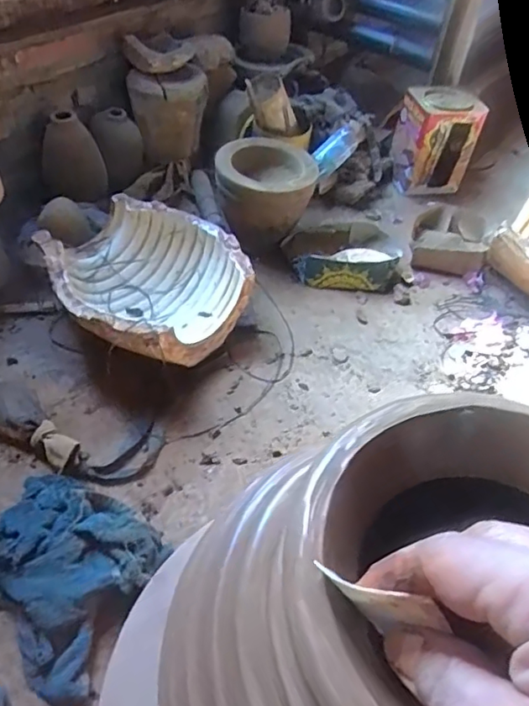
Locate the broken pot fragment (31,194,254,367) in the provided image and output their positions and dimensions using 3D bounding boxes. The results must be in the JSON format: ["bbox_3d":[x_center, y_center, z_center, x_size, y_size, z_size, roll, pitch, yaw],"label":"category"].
[{"bbox_3d":[-0.223,-0.119,1.067,0.339,0.173,0.326,3,48,-4],"label":"broken pot fragment"}]

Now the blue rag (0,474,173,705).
[{"bbox_3d":[-0.282,0.291,0.760,0.260,0.057,0.238,26,50,16],"label":"blue rag"}]

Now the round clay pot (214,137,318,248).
[{"bbox_3d":[0.000,-0.344,1.252,0.204,0.178,0.204,3,48,-4],"label":"round clay pot"}]

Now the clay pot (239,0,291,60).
[{"bbox_3d":[0.002,-0.874,1.495,0.134,0.116,0.108,3,48,-4],"label":"clay pot"}]

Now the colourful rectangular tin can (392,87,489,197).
[{"bbox_3d":[0.440,-0.556,1.455,0.195,0.217,0.133,-1,48,-8],"label":"colourful rectangular tin can"}]

